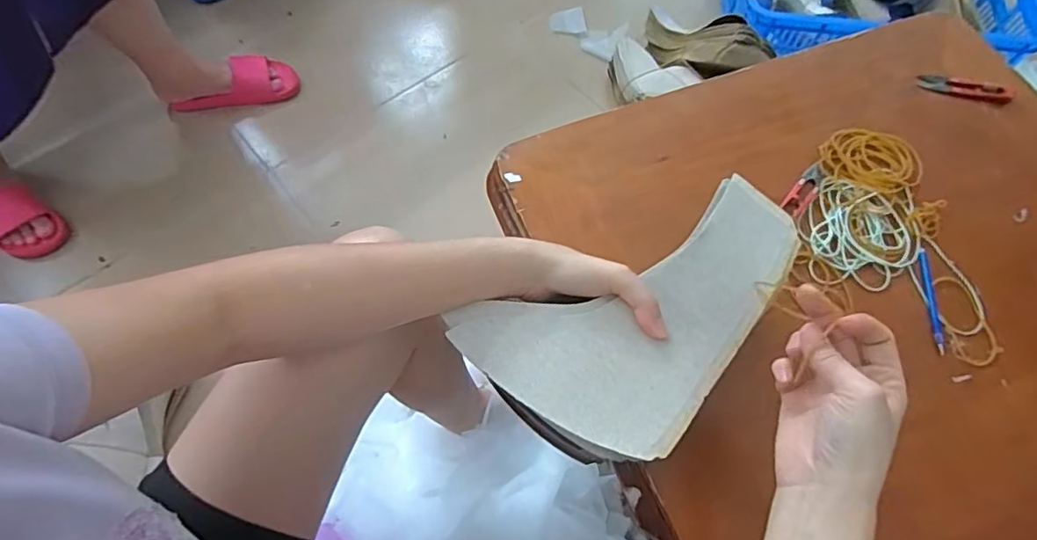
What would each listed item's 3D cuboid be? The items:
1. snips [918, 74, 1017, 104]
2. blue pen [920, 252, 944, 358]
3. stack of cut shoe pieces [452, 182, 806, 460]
[{"bbox_3d":[0.506,-0.203,0.646,0.103,0.006,0.026,10,64,3],"label":"snips"},{"bbox_3d":[0.389,0.028,0.540,0.008,0.004,0.103,7,64,2],"label":"blue pen"},{"bbox_3d":[0.103,0.036,0.419,0.265,0.020,0.144,-28,70,-11],"label":"stack of cut shoe pieces"}]

